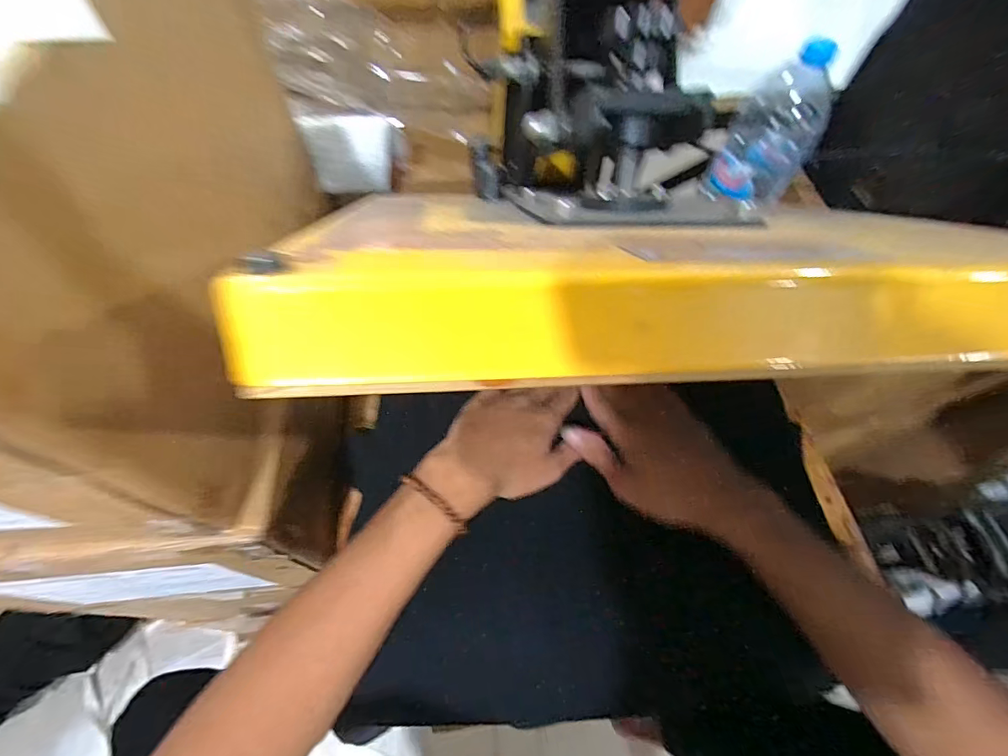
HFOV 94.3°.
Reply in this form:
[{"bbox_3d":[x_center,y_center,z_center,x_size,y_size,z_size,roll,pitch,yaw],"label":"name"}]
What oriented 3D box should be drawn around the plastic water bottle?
[{"bbox_3d":[0.292,-0.269,0.510,0.071,0.158,0.077,-23,63,-16],"label":"plastic water bottle"}]

